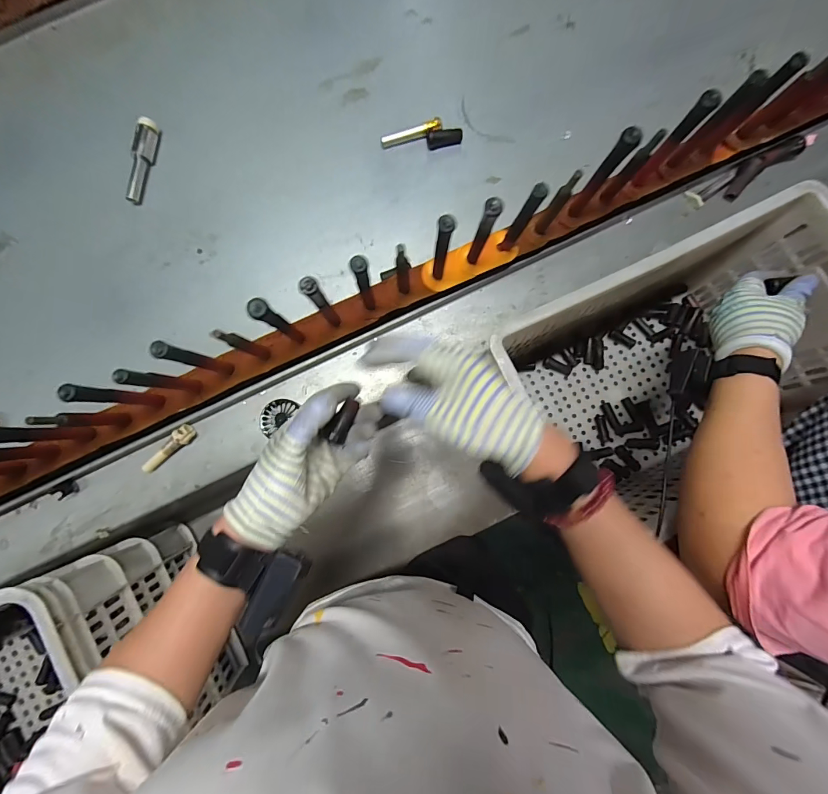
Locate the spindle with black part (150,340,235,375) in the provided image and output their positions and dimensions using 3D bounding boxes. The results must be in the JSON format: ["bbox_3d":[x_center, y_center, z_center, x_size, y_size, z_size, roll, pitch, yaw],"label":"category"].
[{"bbox_3d":[-0.252,-0.043,0.442,0.013,0.147,0.017,13,87,0],"label":"spindle with black part"}]

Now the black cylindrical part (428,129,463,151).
[{"bbox_3d":[0.045,-0.378,0.549,0.051,0.014,0.018,-10,87,-1],"label":"black cylindrical part"}]

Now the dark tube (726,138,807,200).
[{"bbox_3d":[0.504,-0.336,0.547,0.134,0.018,0.036,-35,88,-2],"label":"dark tube"}]

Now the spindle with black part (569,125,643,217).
[{"bbox_3d":[0.223,-0.263,0.457,0.019,0.146,0.015,37,83,3],"label":"spindle with black part"}]

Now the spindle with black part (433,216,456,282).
[{"bbox_3d":[0.034,-0.174,0.455,0.016,0.146,0.013,15,87,1],"label":"spindle with black part"}]

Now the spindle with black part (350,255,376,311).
[{"bbox_3d":[-0.057,-0.132,0.448,0.017,0.134,0.016,-19,84,-4],"label":"spindle with black part"}]

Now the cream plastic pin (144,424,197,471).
[{"bbox_3d":[-0.340,0.072,0.515,0.084,0.018,0.021,-39,88,-2],"label":"cream plastic pin"}]

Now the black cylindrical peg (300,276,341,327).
[{"bbox_3d":[-0.108,-0.111,0.460,0.017,0.166,0.018,0,83,-2],"label":"black cylindrical peg"}]

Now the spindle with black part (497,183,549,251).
[{"bbox_3d":[0.130,-0.214,0.459,0.018,0.138,0.012,30,88,1],"label":"spindle with black part"}]

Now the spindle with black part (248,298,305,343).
[{"bbox_3d":[-0.159,-0.087,0.447,0.019,0.143,0.019,0,87,0],"label":"spindle with black part"}]

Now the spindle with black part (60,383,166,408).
[{"bbox_3d":[-0.346,0.000,0.442,0.016,0.148,0.019,11,87,0],"label":"spindle with black part"}]

